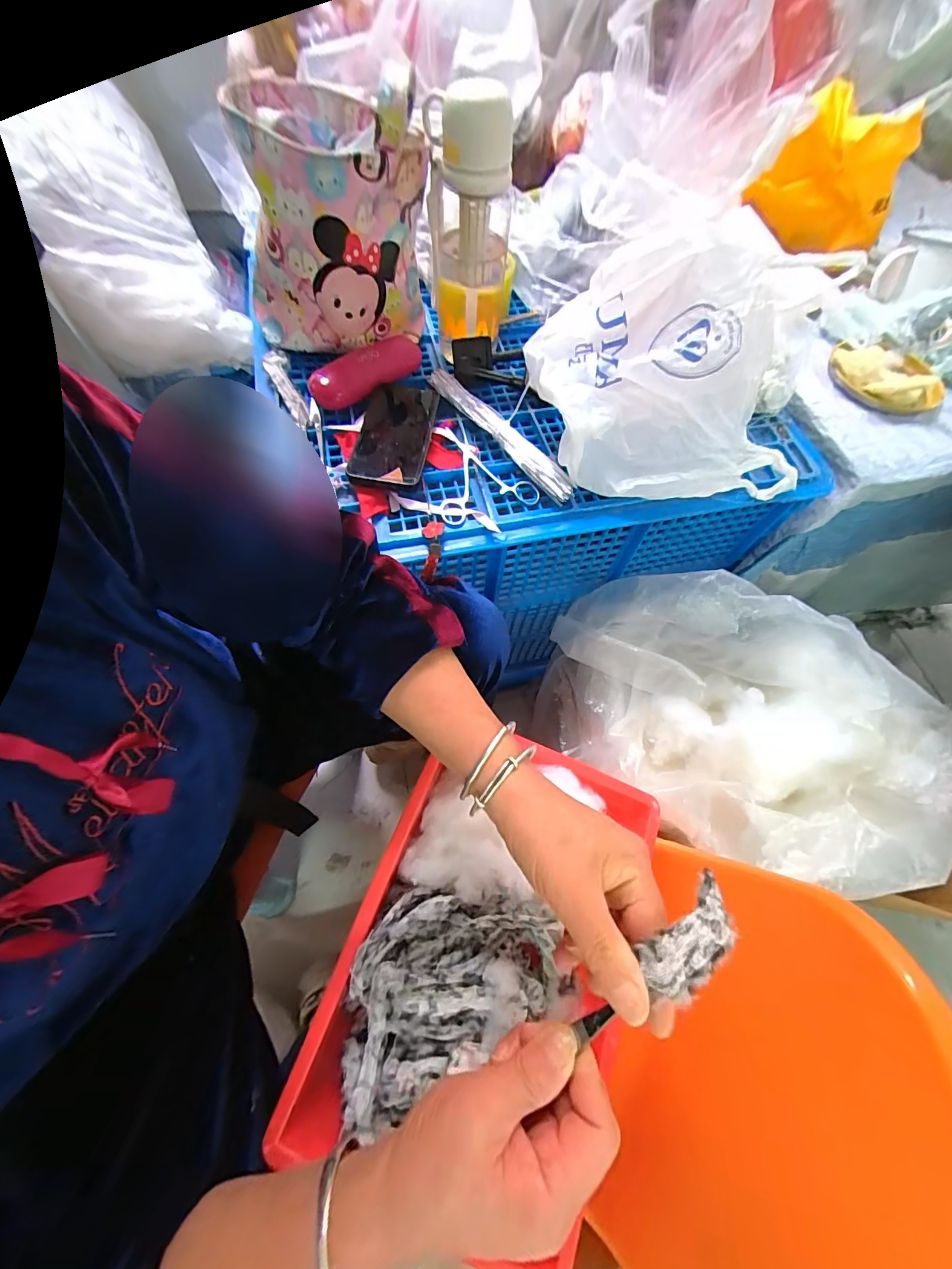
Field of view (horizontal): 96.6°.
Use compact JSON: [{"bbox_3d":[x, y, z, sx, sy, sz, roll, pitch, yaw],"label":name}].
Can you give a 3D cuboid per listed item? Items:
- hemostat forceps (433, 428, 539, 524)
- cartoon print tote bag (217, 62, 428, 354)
[{"bbox_3d":[0.011,-0.187,0.485,0.108,0.012,0.132,-5,66,-5],"label":"hemostat forceps"},{"bbox_3d":[-0.166,-0.460,0.480,0.204,0.186,0.166,-15,67,-9],"label":"cartoon print tote bag"}]

